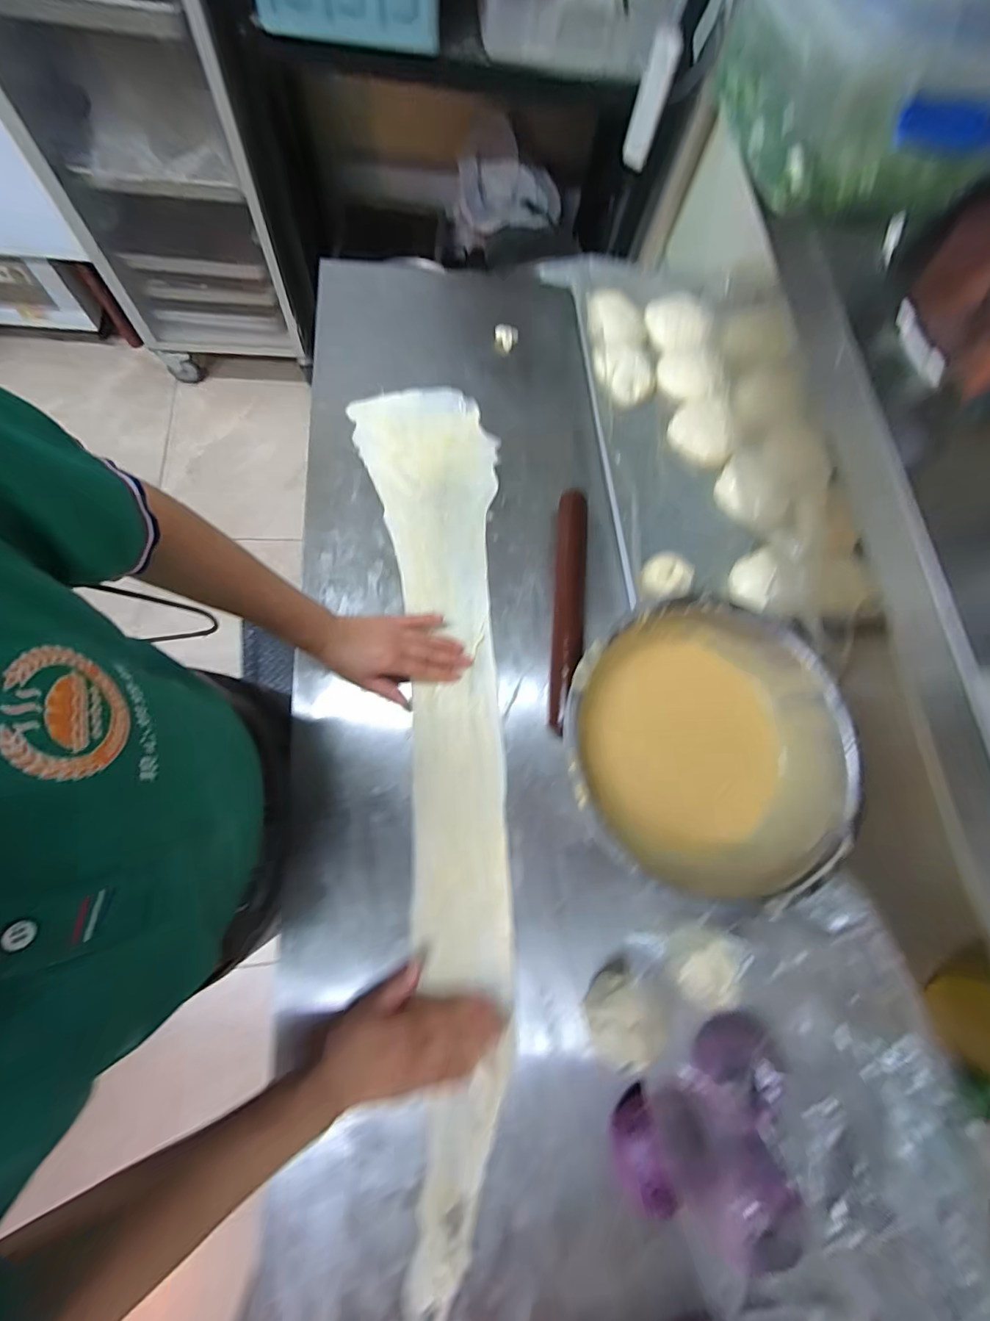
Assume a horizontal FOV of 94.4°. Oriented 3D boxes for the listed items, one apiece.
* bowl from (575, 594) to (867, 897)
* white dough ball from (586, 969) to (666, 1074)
[{"bbox_3d":[0.234,0.089,0.517,0.304,0.103,0.306,2,74,-7],"label":"bowl"},{"bbox_3d":[0.124,0.349,0.449,0.069,0.046,0.063,2,74,-7],"label":"white dough ball"}]

